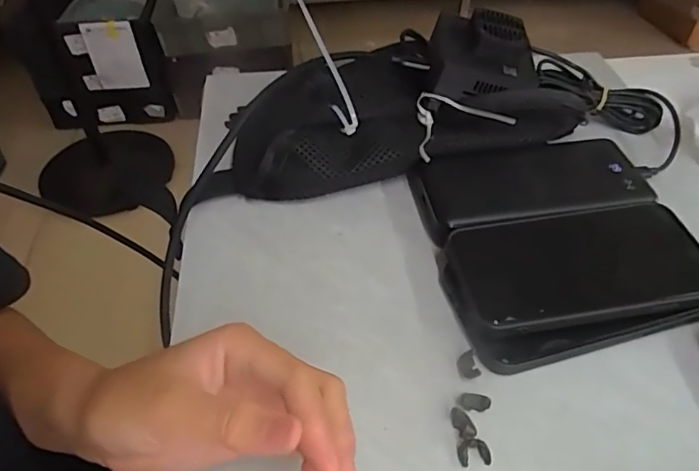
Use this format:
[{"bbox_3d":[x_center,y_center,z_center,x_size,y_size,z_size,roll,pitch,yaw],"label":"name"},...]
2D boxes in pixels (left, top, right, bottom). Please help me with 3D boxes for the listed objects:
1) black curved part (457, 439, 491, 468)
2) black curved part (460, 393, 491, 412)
[{"bbox_3d":[0.063,0.110,0.261,0.015,0.006,0.012,-3,47,-3],"label":"black curved part"},{"bbox_3d":[0.068,0.089,0.278,0.015,0.004,0.009,8,48,7],"label":"black curved part"}]

